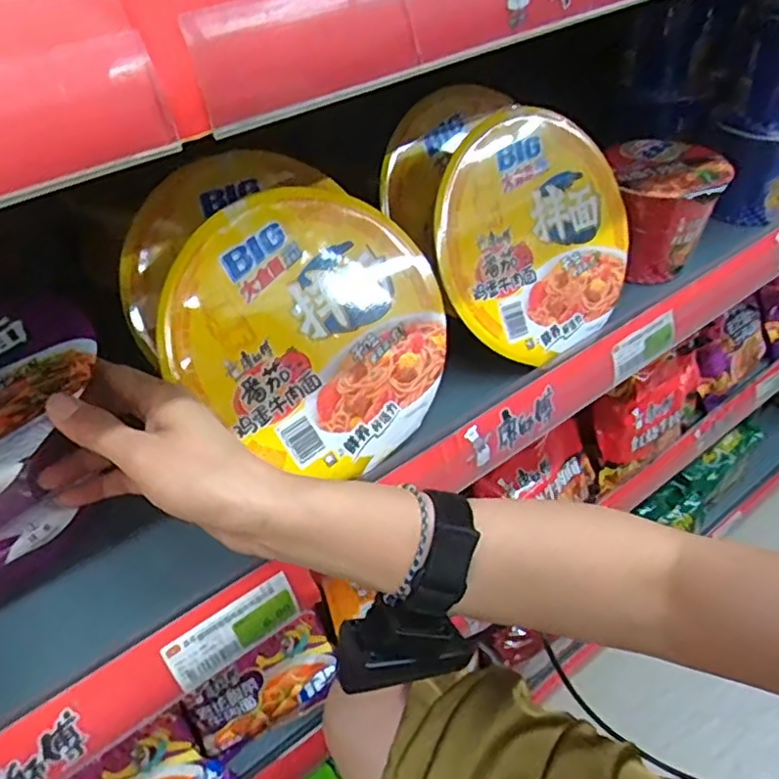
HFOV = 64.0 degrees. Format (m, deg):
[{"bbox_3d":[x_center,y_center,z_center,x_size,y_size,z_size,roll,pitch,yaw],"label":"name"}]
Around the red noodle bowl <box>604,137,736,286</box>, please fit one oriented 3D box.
[{"bbox_3d":[0.235,-0.157,0.548,0.085,0.094,0.090,1,44,5],"label":"red noodle bowl"}]

